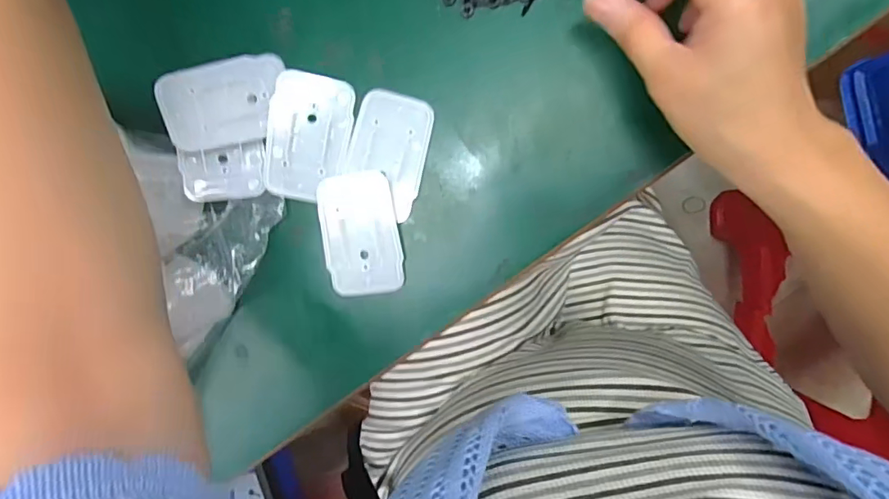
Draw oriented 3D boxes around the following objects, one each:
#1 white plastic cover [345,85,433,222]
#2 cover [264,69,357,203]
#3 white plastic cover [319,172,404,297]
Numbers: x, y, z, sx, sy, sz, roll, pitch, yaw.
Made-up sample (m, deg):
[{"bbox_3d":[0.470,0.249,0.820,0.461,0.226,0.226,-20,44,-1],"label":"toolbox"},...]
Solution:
[{"bbox_3d":[-0.032,-0.055,0.289,0.043,0.004,0.066,15,97,4],"label":"white plastic cover"},{"bbox_3d":[-0.078,-0.064,0.289,0.045,0.008,0.070,13,97,4],"label":"cover"},{"bbox_3d":[-0.049,-0.008,0.295,0.044,0.004,0.071,-5,96,6],"label":"white plastic cover"}]

